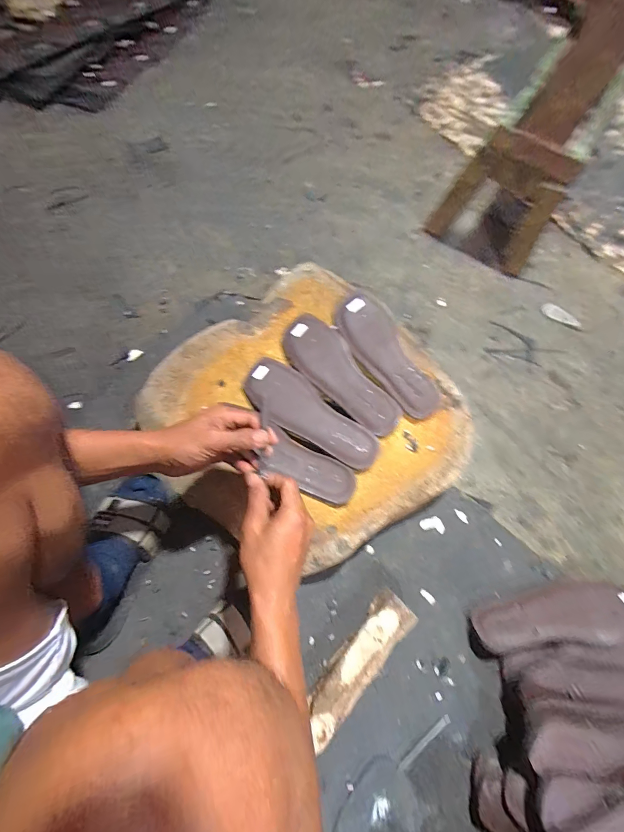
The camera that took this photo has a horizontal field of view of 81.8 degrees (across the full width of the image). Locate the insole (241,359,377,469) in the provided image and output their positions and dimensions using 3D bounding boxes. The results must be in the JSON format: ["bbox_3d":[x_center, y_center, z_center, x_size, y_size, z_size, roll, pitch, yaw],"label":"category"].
[{"bbox_3d":[-0.001,0.000,0.594,0.244,0.010,0.089,38,75,8],"label":"insole"}]

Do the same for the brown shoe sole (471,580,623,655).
[{"bbox_3d":[0.364,0.304,0.540,0.232,0.022,0.084,-12,43,0],"label":"brown shoe sole"}]

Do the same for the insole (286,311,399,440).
[{"bbox_3d":[0.047,-0.066,0.614,0.089,0.008,0.245,-39,80,4],"label":"insole"}]

